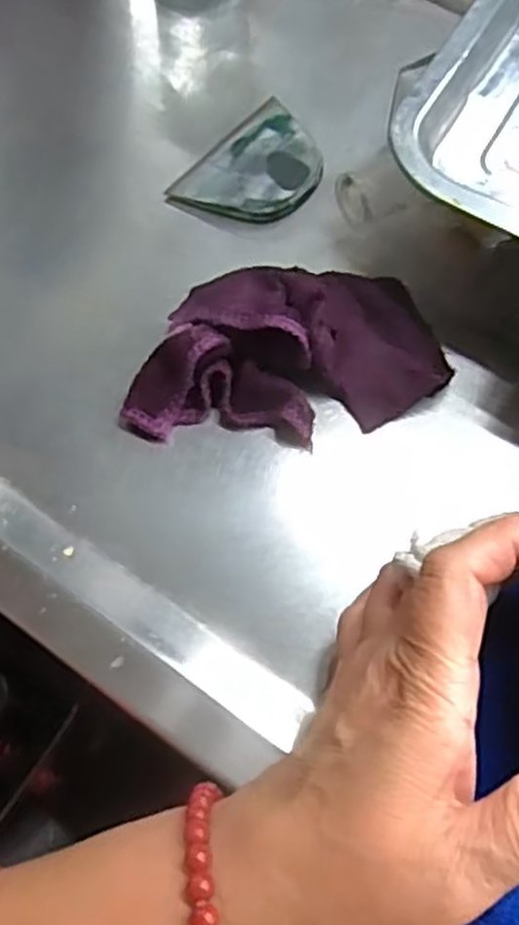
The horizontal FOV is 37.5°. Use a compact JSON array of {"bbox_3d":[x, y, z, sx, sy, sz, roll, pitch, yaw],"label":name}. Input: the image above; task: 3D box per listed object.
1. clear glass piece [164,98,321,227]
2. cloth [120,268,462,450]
[{"bbox_3d":[-0.001,-0.155,0.405,0.060,0.009,0.082,41,77,15],"label":"clear glass piece"},{"bbox_3d":[0.010,-0.052,0.344,0.143,0.042,0.075,-10,70,-1],"label":"cloth"}]

